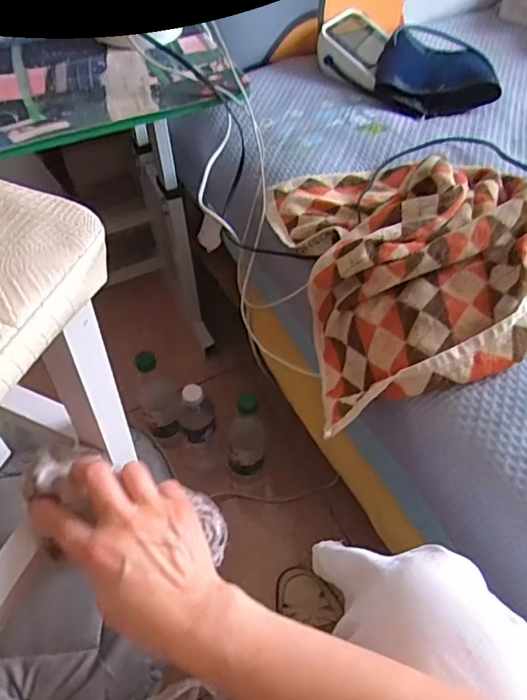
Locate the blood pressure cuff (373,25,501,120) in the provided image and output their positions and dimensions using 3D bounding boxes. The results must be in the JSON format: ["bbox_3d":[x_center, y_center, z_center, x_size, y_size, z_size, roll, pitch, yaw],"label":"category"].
[{"bbox_3d":[0.288,-0.462,0.895,0.197,0.053,0.201,16,54,12],"label":"blood pressure cuff"}]

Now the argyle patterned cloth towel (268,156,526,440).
[{"bbox_3d":[0.194,-0.107,0.673,0.273,0.161,0.356,-8,53,-6],"label":"argyle patterned cloth towel"}]

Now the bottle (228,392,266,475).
[{"bbox_3d":[-0.029,0.146,0.911,0.063,0.234,0.077,-6,52,-4],"label":"bottle"}]

